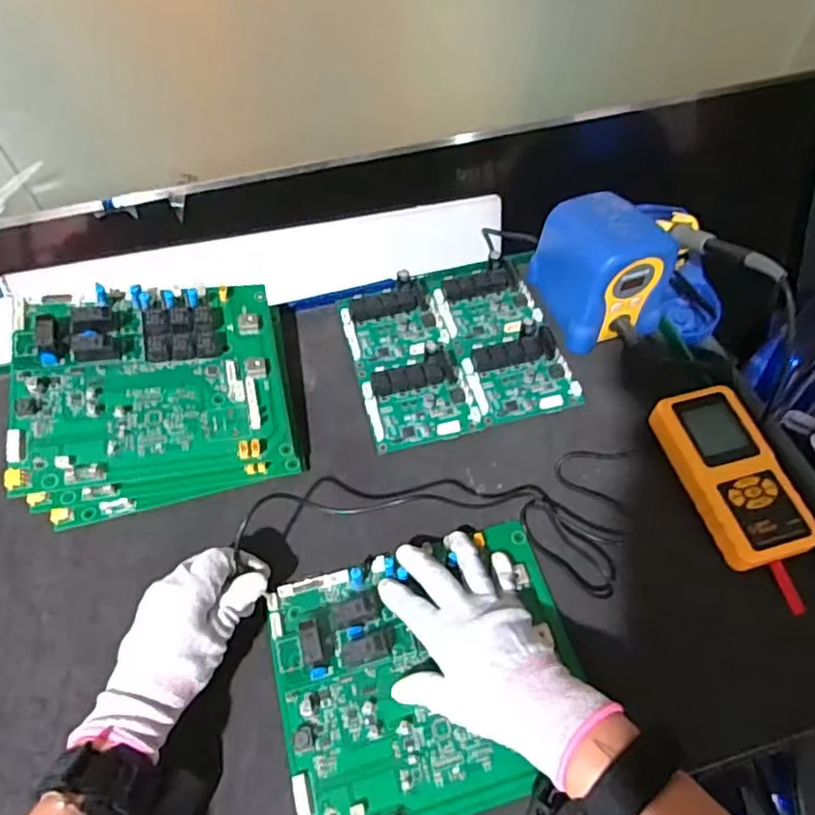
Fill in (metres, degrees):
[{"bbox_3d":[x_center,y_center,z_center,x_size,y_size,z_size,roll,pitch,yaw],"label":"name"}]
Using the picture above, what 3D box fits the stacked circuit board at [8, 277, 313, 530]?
[{"bbox_3d":[-0.204,-0.017,0.514,0.204,0.098,0.171,-13,58,-5],"label":"stacked circuit board"}]

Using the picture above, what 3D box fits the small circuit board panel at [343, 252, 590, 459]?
[{"bbox_3d":[0.045,-0.060,0.581,0.190,0.020,0.176,-14,58,-6],"label":"small circuit board panel"}]

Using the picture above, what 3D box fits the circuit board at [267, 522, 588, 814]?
[{"bbox_3d":[0.015,0.177,0.418,0.202,0.033,0.171,-14,58,-6],"label":"circuit board"}]

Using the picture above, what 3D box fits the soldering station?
[{"bbox_3d":[0.174,-0.129,0.566,0.087,0.104,0.109,-16,58,-7],"label":"soldering station"}]

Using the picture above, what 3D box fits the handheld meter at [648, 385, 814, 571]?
[{"bbox_3d":[0.255,0.051,0.487,0.071,0.031,0.141,-14,58,-6],"label":"handheld meter"}]

